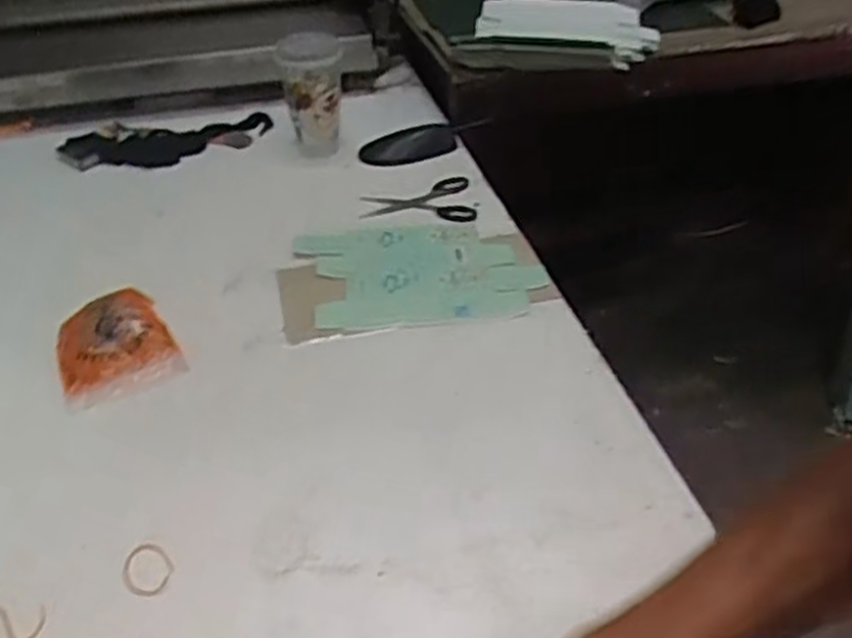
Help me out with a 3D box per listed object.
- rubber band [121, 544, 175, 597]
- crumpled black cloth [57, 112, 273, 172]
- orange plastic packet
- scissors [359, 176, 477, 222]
[{"bbox_3d":[-0.205,0.183,0.576,0.033,0.005,0.048,-25,44,-28],"label":"rubber band"},{"bbox_3d":[-0.369,-0.258,1.135,0.295,0.029,0.101,-14,40,-16],"label":"crumpled black cloth"},{"bbox_3d":[-0.295,0.024,0.742,0.107,0.037,0.114,-23,43,-25],"label":"orange plastic packet"},{"bbox_3d":[-0.011,-0.144,0.971,0.136,0.011,0.095,-4,38,-4],"label":"scissors"}]

